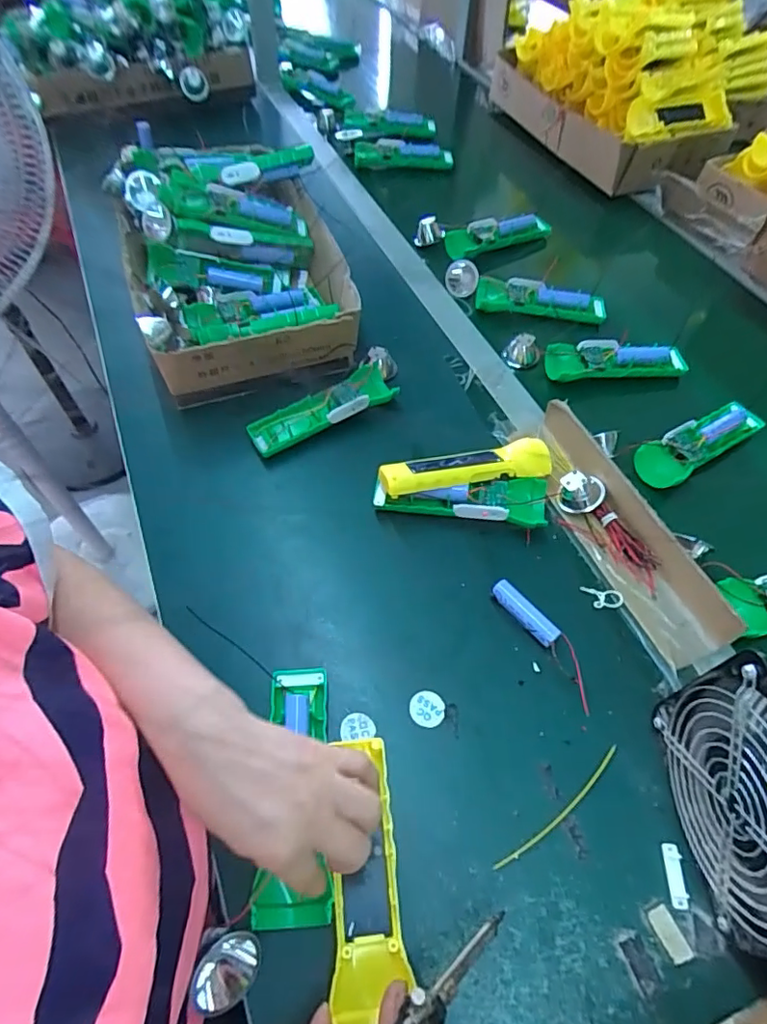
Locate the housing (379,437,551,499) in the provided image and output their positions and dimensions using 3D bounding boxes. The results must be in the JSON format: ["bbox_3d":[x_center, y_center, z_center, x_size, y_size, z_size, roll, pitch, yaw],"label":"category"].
[{"bbox_3d":[0.080,-0.040,0.534,0.166,0.045,0.043,-12,56,-8],"label":"housing"}]

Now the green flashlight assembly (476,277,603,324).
[{"bbox_3d":[0.204,-0.276,0.710,0.165,0.029,0.058,12,56,7],"label":"green flashlight assembly"}]

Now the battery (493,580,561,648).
[{"bbox_3d":[0.120,0.088,0.474,0.019,0.019,0.065,-31,61,-20],"label":"battery"}]

